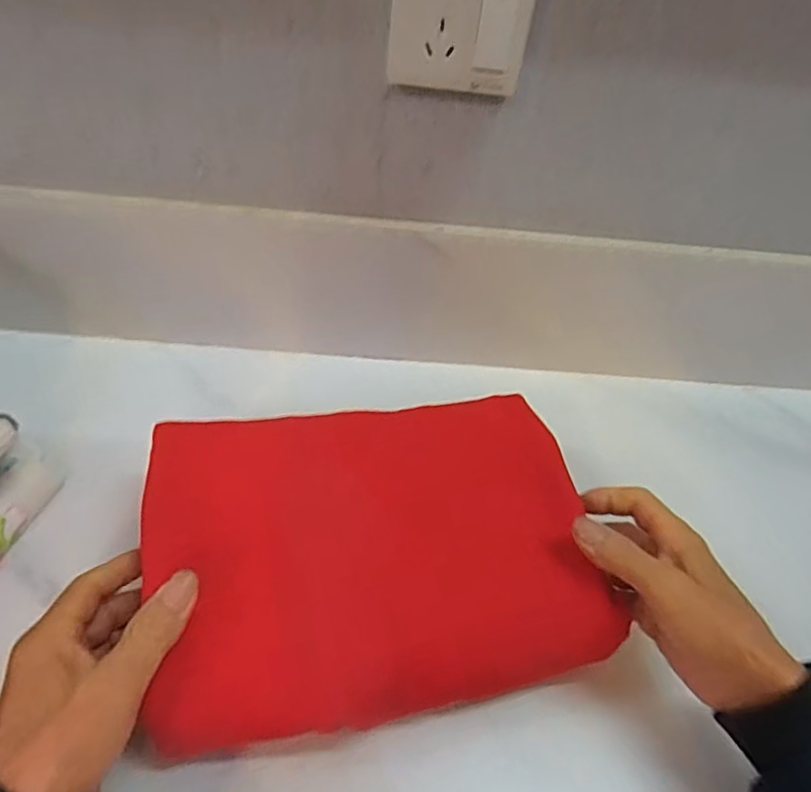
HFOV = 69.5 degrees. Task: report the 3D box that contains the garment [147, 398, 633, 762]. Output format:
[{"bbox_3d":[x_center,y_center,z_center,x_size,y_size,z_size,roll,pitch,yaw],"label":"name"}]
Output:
[{"bbox_3d":[-0.018,0.081,0.351,0.249,0.040,0.190,-6,47,-13],"label":"garment"}]

